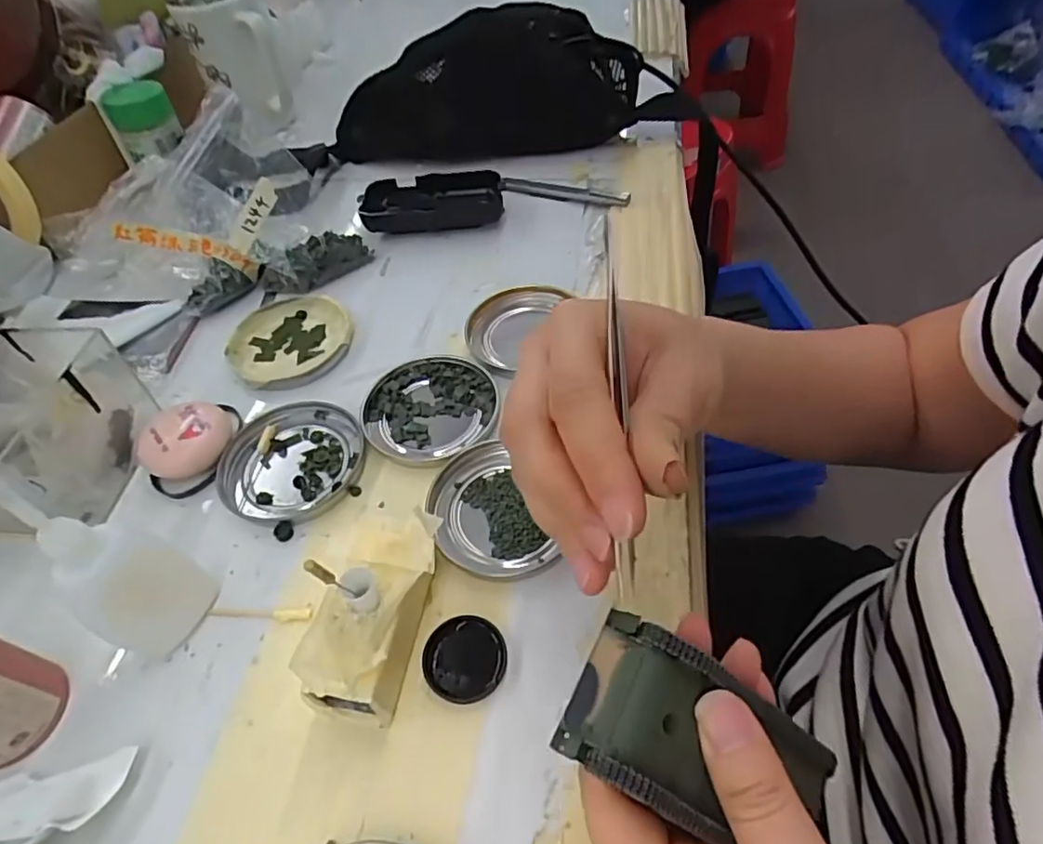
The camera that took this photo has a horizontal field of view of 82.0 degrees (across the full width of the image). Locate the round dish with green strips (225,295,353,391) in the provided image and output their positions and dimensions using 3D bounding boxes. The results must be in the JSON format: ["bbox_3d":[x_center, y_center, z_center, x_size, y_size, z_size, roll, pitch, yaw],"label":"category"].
[{"bbox_3d":[-0.153,-0.054,0.397,0.079,0.009,0.079,-2,51,3],"label":"round dish with green strips"}]

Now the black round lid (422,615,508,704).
[{"bbox_3d":[-0.025,0.104,0.263,0.035,0.006,0.036,-2,51,3],"label":"black round lid"}]

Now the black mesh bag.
[{"bbox_3d":[-0.032,-0.296,0.529,0.261,0.099,0.050,0,51,5],"label":"black mesh bag"}]

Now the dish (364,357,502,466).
[{"bbox_3d":[-0.055,-0.009,0.355,0.073,0.007,0.079,-2,51,3],"label":"dish"}]

